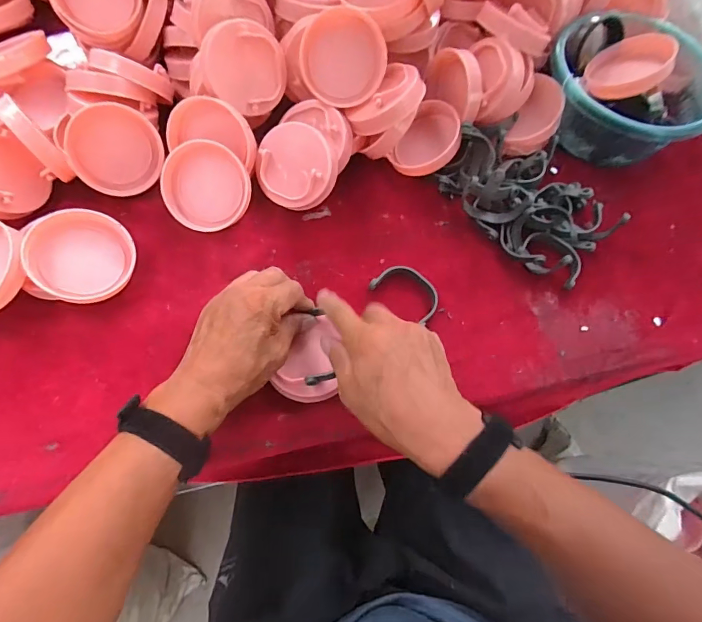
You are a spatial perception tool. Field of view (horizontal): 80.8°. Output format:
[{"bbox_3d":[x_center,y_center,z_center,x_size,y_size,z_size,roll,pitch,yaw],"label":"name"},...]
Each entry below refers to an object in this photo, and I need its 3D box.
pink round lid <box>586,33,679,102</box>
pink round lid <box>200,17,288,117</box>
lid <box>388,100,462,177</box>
[{"bbox_3d":[0.351,-0.308,0.520,0.013,0.098,0.093,27,79,-38],"label":"pink round lid"},{"bbox_3d":[-0.115,-0.269,0.454,0.090,0.014,0.086,-12,118,-23],"label":"pink round lid"},{"bbox_3d":[0.093,-0.210,0.506,0.080,0.022,0.092,44,103,33],"label":"lid"}]

